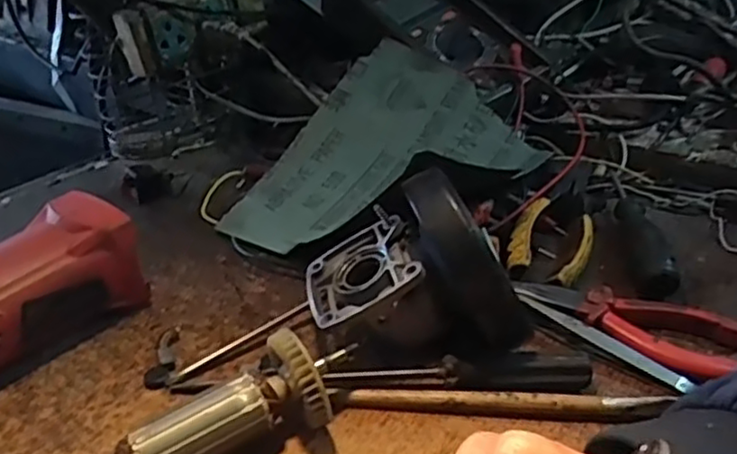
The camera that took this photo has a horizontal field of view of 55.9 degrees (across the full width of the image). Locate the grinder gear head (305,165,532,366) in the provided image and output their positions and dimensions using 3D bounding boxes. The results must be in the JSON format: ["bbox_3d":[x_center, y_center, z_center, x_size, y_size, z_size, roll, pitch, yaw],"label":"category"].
[{"bbox_3d":[0.024,0.021,0.380,0.117,0.088,0.075,1,32,8],"label":"grinder gear head"}]

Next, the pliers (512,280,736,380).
[{"bbox_3d":[0.149,0.057,0.404,0.125,0.019,0.053,11,35,23],"label":"pliers"}]

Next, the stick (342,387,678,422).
[{"bbox_3d":[0.068,0.089,0.351,0.159,0.008,0.010,0,32,7],"label":"stick"}]

